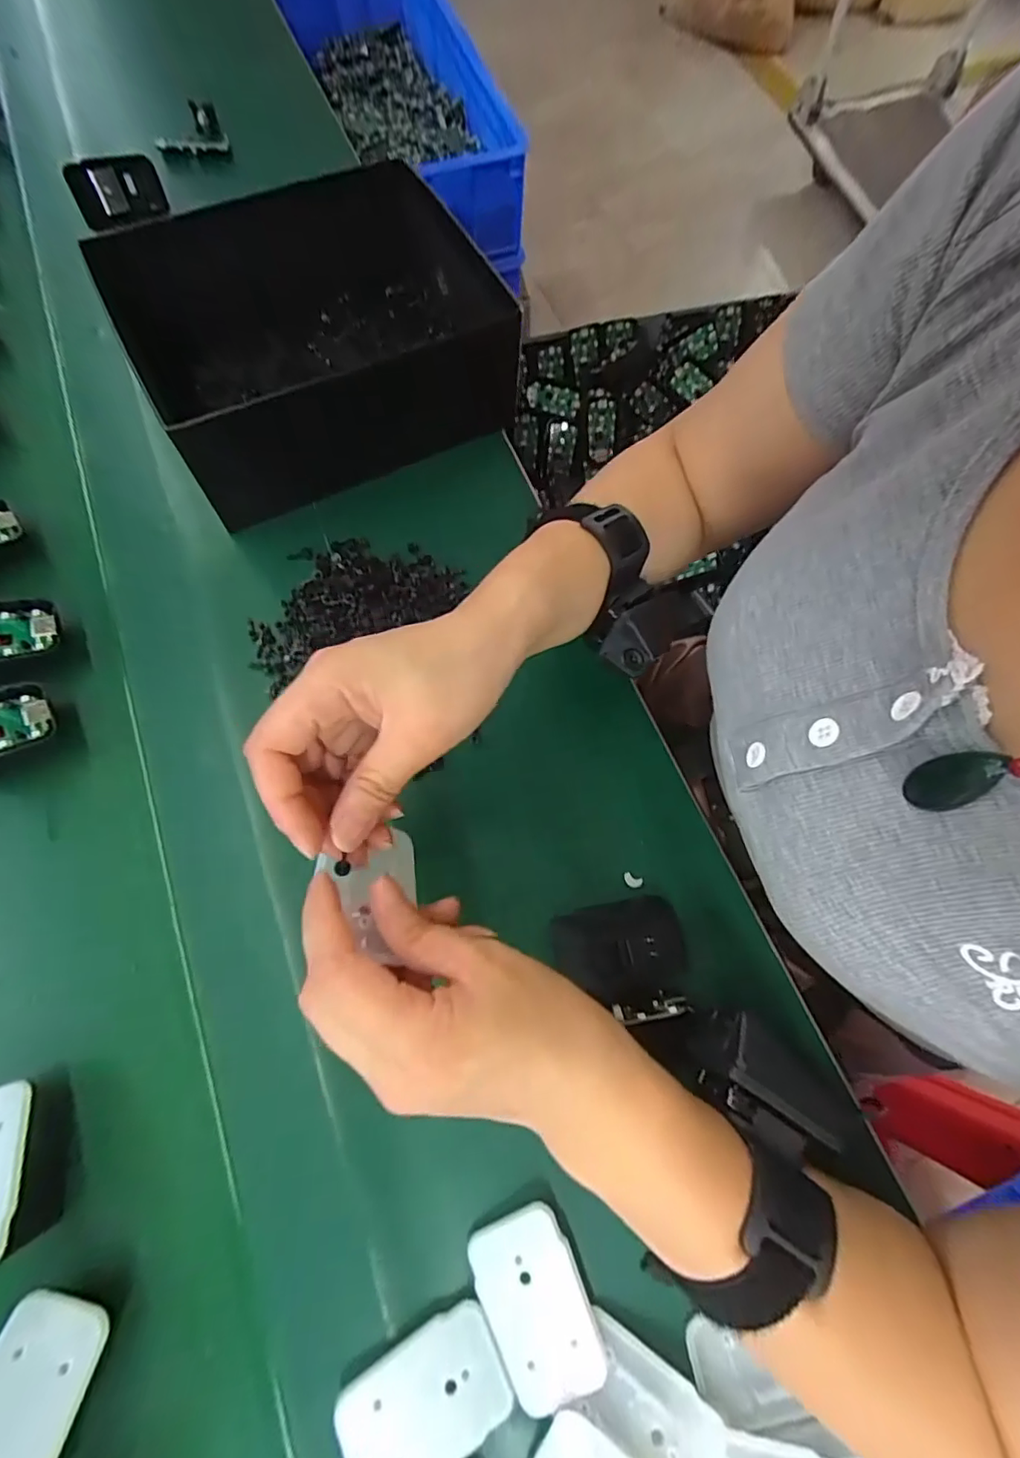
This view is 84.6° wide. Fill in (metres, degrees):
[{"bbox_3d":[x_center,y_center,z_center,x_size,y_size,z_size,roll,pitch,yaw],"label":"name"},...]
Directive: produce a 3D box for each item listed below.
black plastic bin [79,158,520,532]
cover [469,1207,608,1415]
[{"bbox_3d":[-0.137,-0.285,0.406,0.237,0.082,0.177,-28,73,-10],"label":"black plastic bin"},{"bbox_3d":[0.012,0.258,0.255,0.044,0.014,0.069,-25,72,-10],"label":"cover"}]

